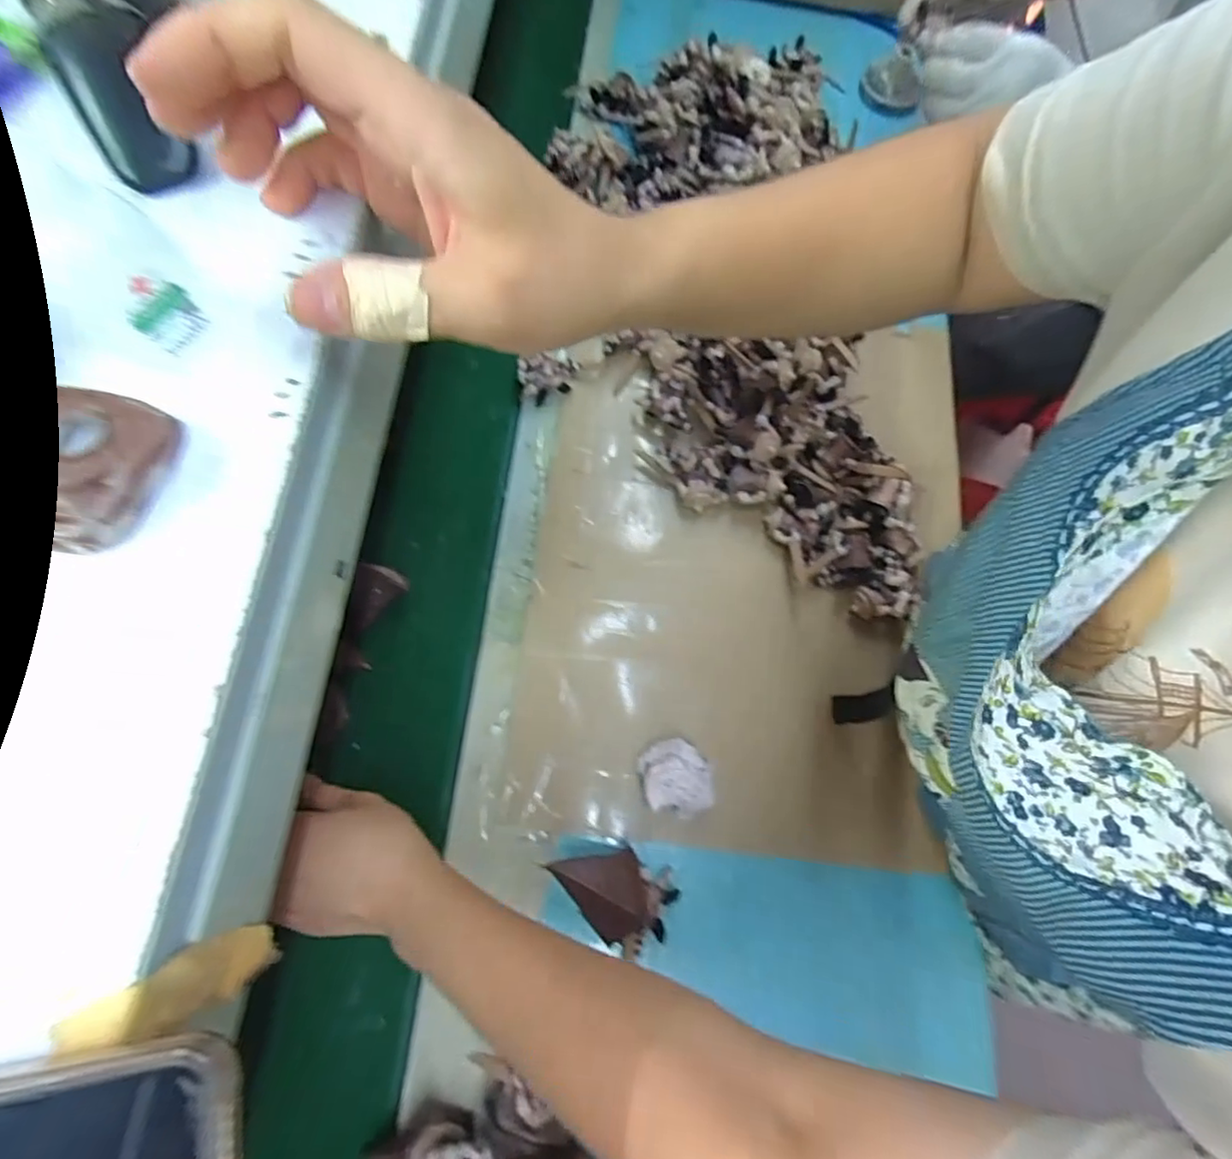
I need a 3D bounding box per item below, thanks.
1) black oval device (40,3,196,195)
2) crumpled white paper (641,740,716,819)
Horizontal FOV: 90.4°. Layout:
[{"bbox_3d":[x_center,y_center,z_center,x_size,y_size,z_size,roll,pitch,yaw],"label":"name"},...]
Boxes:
[{"bbox_3d":[-0.168,-0.160,0.208,0.030,0.009,0.056,-25,99,-9],"label":"black oval device"},{"bbox_3d":[0.050,0.160,0.494,0.058,0.038,0.062,-12,74,-7],"label":"crumpled white paper"}]

